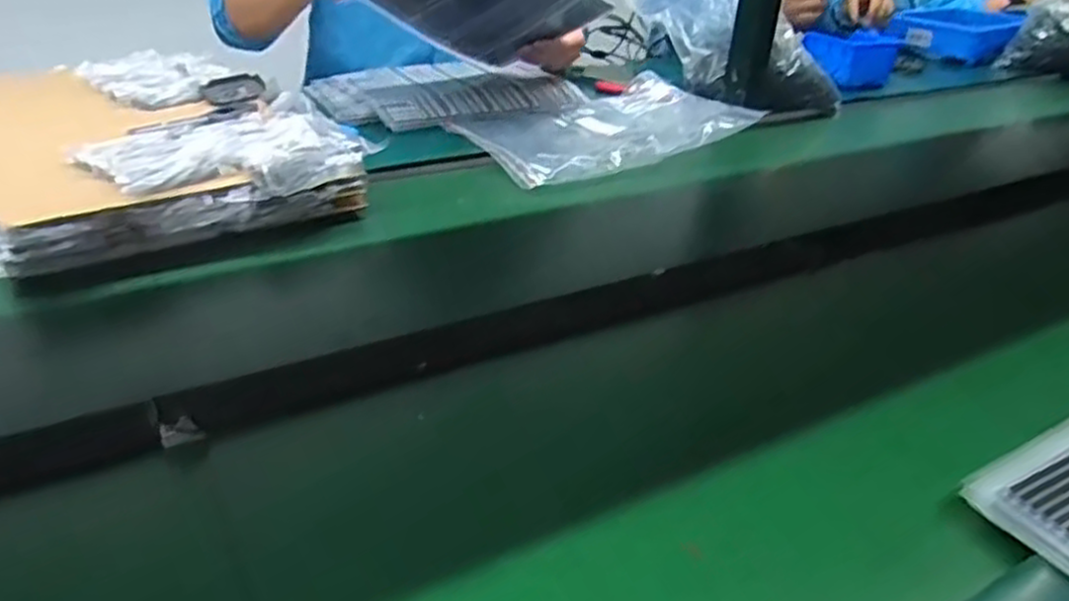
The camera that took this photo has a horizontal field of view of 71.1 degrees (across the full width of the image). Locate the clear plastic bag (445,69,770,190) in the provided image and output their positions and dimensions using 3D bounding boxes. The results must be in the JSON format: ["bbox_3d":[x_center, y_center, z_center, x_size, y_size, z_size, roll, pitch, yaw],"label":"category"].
[{"bbox_3d":[0.086,-0.217,0.936,0.341,0.027,0.229,-18,33,-26],"label":"clear plastic bag"}]

